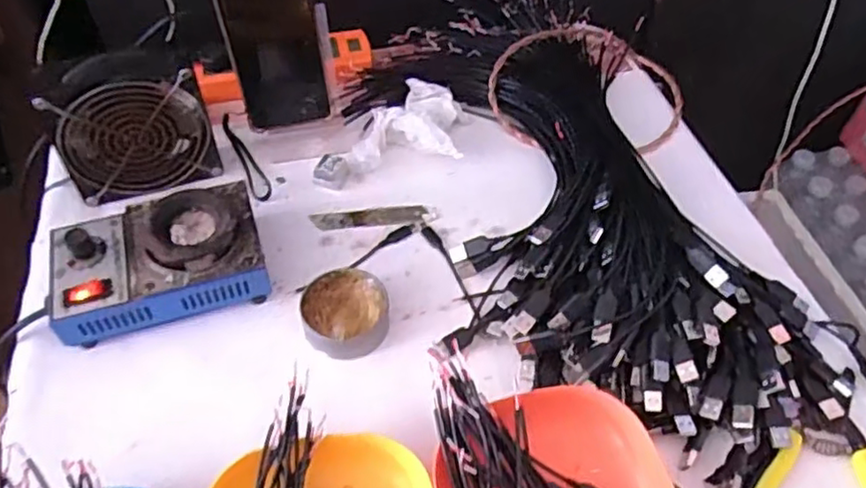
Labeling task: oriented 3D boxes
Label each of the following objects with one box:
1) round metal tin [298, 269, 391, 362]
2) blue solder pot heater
[{"bbox_3d":[-0.065,0.051,0.500,0.062,0.026,0.065,-10,53,-9],"label":"round metal tin"},{"bbox_3d":[-0.208,0.010,0.508,0.148,0.064,0.094,-17,54,-14],"label":"blue solder pot heater"}]

